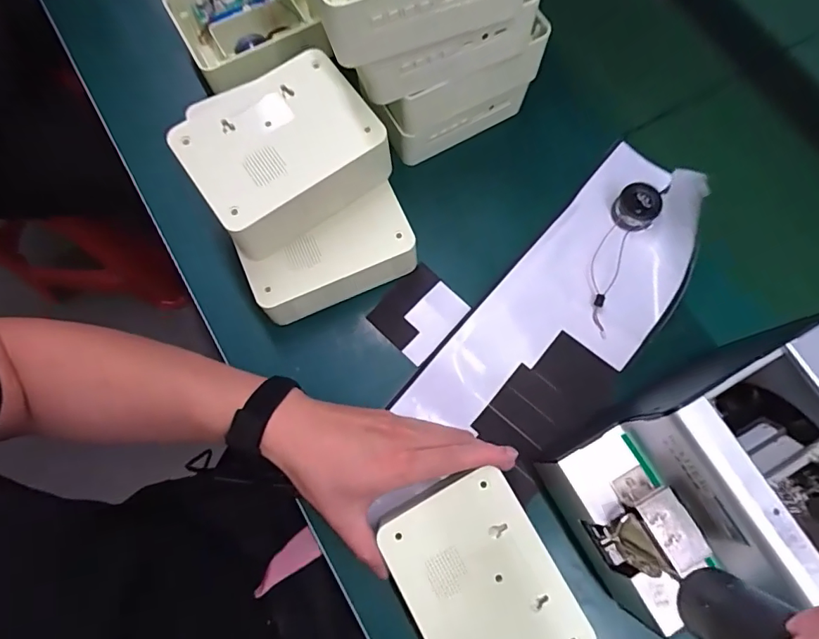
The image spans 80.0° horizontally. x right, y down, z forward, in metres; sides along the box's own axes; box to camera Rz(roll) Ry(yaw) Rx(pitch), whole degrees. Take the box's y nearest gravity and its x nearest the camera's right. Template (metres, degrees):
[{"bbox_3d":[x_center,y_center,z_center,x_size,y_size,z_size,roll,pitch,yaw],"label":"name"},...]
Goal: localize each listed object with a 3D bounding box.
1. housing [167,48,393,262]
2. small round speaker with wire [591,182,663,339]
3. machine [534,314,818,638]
[{"bbox_3d":[-0.102,-0.134,0.392,0.136,0.063,0.112,-34,77,-9],"label":"housing"},{"bbox_3d":[0.191,-0.060,0.450,0.039,0.018,0.147,26,76,7],"label":"small round speaker with wire"},{"bbox_3d":[0.206,0.109,0.337,0.178,0.146,0.124,-29,77,-7],"label":"machine"}]

